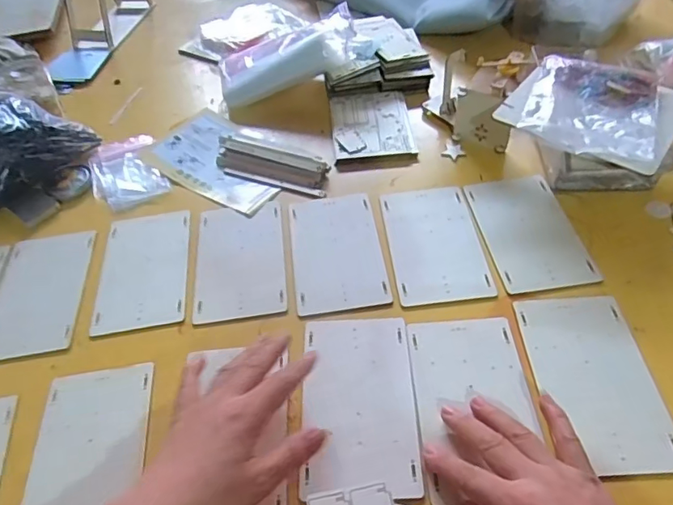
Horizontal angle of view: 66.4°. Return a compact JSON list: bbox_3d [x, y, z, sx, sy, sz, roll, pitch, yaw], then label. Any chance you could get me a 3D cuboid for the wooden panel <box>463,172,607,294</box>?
[{"bbox_3d":[0.215,-0.027,0.584,0.100,0.008,0.172,-8,49,-1],"label":"wooden panel"}]

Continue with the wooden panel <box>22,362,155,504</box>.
[{"bbox_3d":[-0.215,0.175,0.447,0.099,0.004,0.165,-10,49,-2],"label":"wooden panel"}]

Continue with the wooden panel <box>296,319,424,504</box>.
[{"bbox_3d":[0.021,0.131,0.465,0.099,0.005,0.165,-3,49,4],"label":"wooden panel"}]

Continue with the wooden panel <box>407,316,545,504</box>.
[{"bbox_3d":[0.121,0.130,0.456,0.100,0.005,0.168,-3,47,2],"label":"wooden panel"}]

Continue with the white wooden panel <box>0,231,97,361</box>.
[{"bbox_3d":[-0.333,0.042,0.577,0.101,0.007,0.165,-10,49,-2],"label":"white wooden panel"}]

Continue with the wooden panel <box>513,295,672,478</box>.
[{"bbox_3d":[0.231,0.111,0.465,0.099,0.008,0.170,-5,50,4],"label":"wooden panel"}]

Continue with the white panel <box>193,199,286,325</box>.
[{"bbox_3d":[-0.110,0.006,0.589,0.099,0.004,0.164,-8,49,-1],"label":"white panel"}]

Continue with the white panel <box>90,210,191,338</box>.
[{"bbox_3d":[-0.220,0.016,0.587,0.099,0.005,0.168,-10,49,-2],"label":"white panel"}]

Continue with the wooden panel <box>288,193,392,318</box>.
[{"bbox_3d":[-0.001,-0.006,0.581,0.098,0.004,0.167,-9,49,-1],"label":"wooden panel"}]

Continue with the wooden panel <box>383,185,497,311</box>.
[{"bbox_3d":[0.109,-0.015,0.579,0.099,0.004,0.166,-7,49,1],"label":"wooden panel"}]

